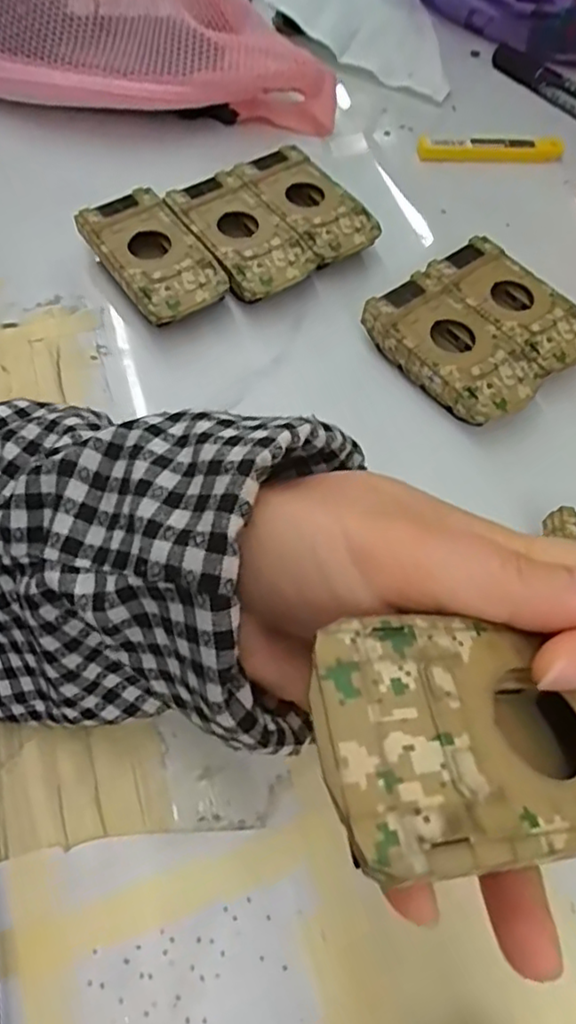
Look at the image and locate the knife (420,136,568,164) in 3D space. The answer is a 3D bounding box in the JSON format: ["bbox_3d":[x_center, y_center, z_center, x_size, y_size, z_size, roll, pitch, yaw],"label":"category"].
[{"bbox_3d":[0.145,-0.259,0.447,0.103,0.008,0.021,1,62,-3],"label":"knife"}]

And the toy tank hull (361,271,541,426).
[{"bbox_3d":[0.087,-0.085,0.340,0.049,0.023,0.093,-33,68,-19],"label":"toy tank hull"}]

